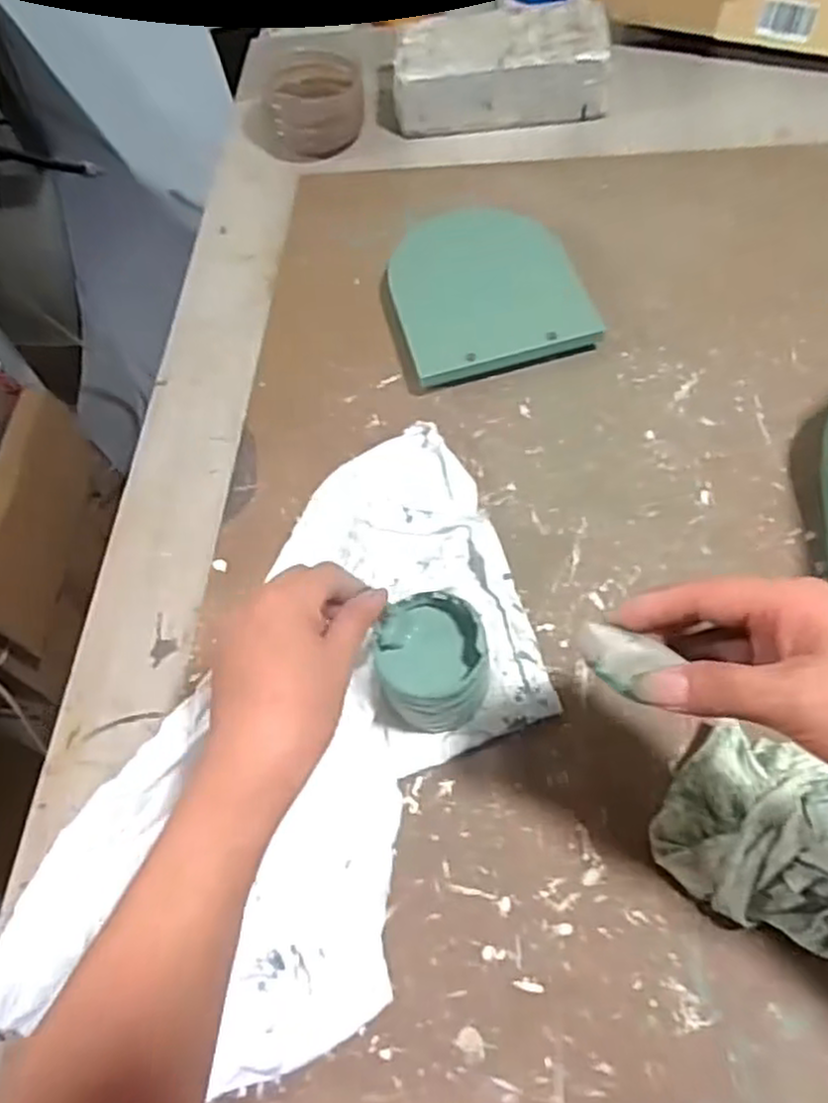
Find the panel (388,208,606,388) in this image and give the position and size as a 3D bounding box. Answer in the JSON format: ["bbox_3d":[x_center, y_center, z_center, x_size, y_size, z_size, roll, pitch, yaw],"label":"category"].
[{"bbox_3d":[0.058,-0.209,0.601,0.143,0.016,0.135,-16,80,-2],"label":"panel"}]

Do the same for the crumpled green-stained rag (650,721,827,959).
[{"bbox_3d":[0.205,0.158,0.383,0.152,0.053,0.088,28,67,21],"label":"crumpled green-stained rag"}]

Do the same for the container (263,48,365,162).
[{"bbox_3d":[-0.099,-0.451,0.771,0.094,0.056,0.091,-3,60,6],"label":"container"}]

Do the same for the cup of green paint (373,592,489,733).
[{"bbox_3d":[0.010,0.065,0.451,0.061,0.059,0.066,-2,61,3],"label":"cup of green paint"}]

